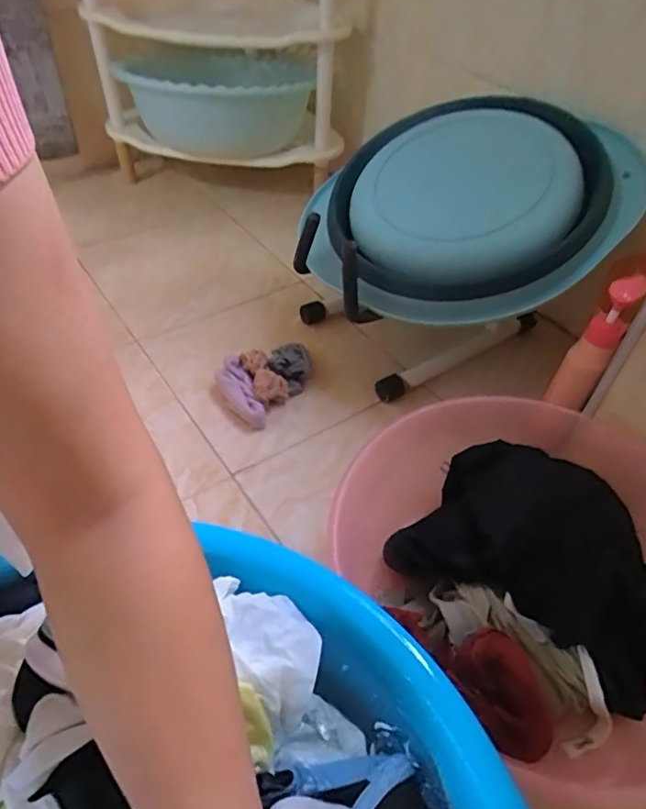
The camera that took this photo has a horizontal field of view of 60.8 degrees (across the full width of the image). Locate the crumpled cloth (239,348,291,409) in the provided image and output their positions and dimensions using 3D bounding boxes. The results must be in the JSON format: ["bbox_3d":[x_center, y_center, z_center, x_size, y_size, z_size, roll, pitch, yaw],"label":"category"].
[{"bbox_3d":[-0.084,-0.033,0.735,0.049,0.057,0.079,-29,54,-28],"label":"crumpled cloth"}]

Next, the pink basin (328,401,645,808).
[{"bbox_3d":[0.209,0.134,0.522,0.328,0.118,0.340,2,45,-2],"label":"pink basin"}]

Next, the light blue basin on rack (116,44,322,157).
[{"bbox_3d":[-0.172,-0.574,1.045,0.306,0.162,0.346,3,45,0],"label":"light blue basin on rack"}]

